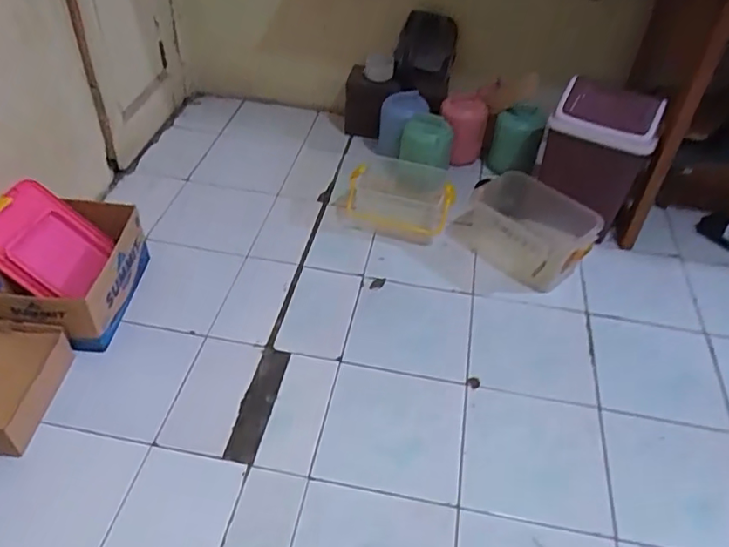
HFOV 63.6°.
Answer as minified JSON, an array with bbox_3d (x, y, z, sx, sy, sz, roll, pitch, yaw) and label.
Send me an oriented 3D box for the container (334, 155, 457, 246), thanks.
[{"bbox_3d":[0.100,-0.243,1.824,0.344,0.147,0.244,17,45,12],"label":"container"}]

